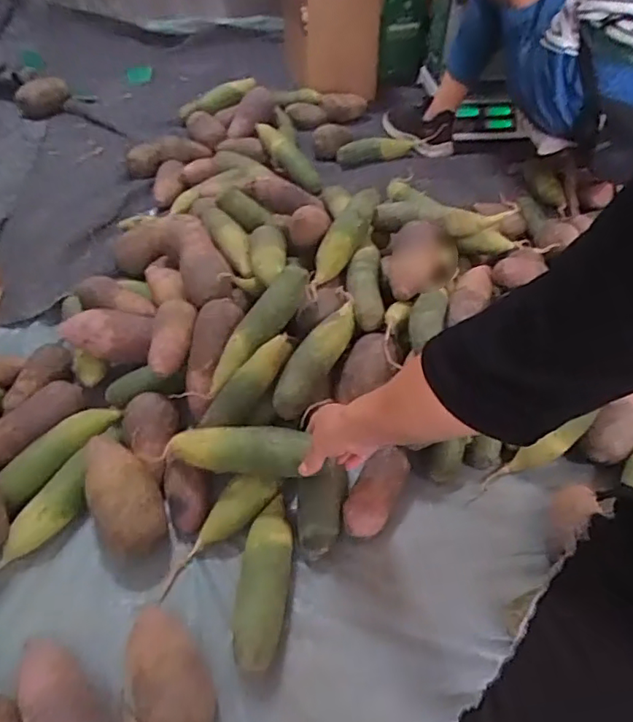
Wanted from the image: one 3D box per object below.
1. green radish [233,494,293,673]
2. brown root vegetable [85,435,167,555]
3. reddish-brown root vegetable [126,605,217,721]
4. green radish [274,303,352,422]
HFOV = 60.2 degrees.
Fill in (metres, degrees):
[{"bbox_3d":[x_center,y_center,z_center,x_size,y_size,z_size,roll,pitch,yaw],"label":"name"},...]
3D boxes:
[{"bbox_3d":[-0.058,0.251,0.640,0.052,0.049,0.197,4,48,4],"label":"green radish"},{"bbox_3d":[-0.243,0.166,0.685,0.079,0.059,0.151,-12,56,-45],"label":"brown root vegetable"},{"bbox_3d":[-0.156,0.324,0.562,0.080,0.066,0.133,-28,53,-23],"label":"reddish-brown root vegetable"},{"bbox_3d":[0.005,-0.008,0.767,0.055,0.052,0.200,21,51,19],"label":"green radish"}]

